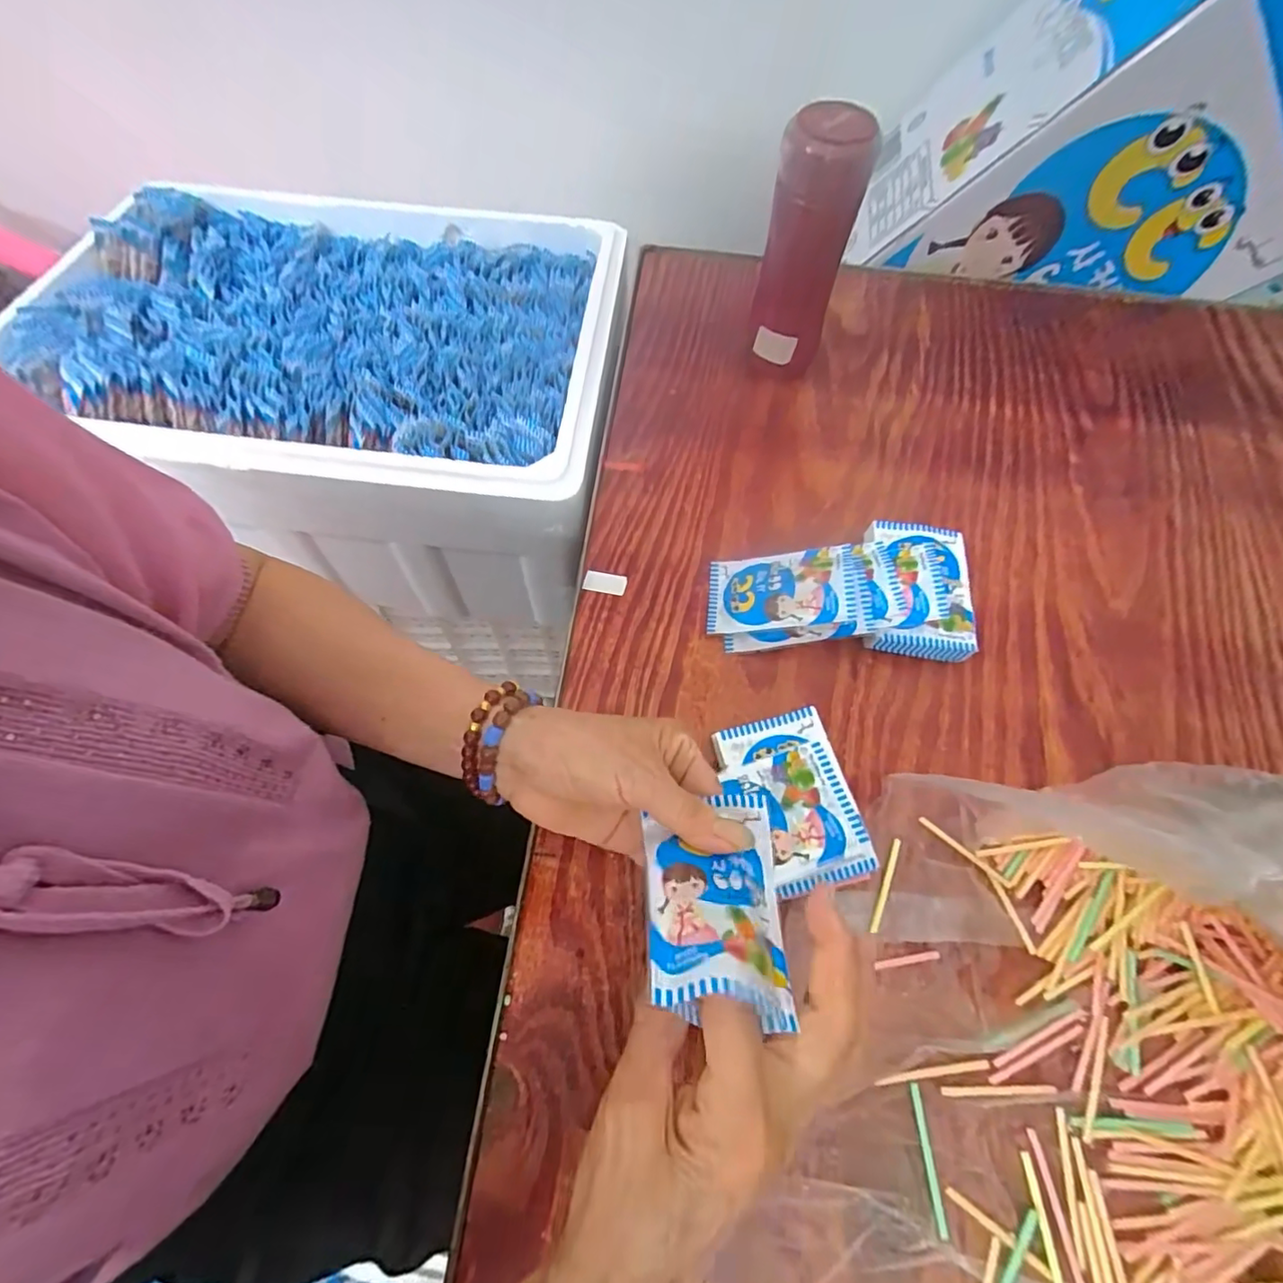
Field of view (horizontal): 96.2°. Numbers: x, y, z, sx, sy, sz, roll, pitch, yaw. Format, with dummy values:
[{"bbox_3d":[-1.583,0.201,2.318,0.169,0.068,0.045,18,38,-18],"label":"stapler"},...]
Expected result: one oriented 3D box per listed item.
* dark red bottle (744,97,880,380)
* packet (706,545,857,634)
[{"bbox_3d":[0.128,-0.310,0.474,0.055,0.190,0.054,-2,63,-3],"label":"dark red bottle"},{"bbox_3d":[0.100,-0.038,0.421,0.103,0.012,0.062,-6,59,22],"label":"packet"}]

